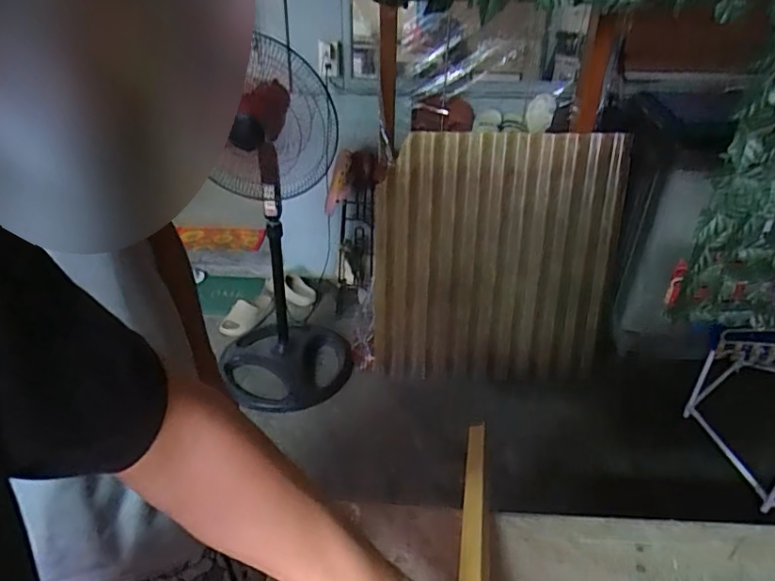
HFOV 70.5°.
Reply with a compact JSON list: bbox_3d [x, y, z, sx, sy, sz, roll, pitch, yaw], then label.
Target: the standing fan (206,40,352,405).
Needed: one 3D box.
[{"bbox_3d":[-0.377,-0.153,1.795,0.452,1.163,0.482,-10,34,-18],"label":"standing fan"}]

